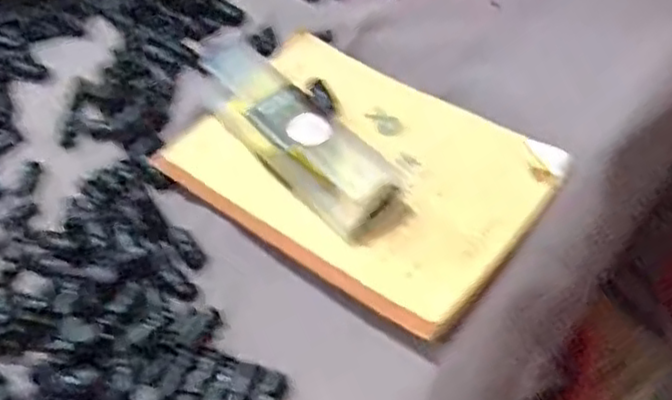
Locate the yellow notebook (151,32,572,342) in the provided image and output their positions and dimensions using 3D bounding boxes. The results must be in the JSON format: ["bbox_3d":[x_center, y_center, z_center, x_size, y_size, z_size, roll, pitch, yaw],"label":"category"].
[{"bbox_3d":[0.011,-0.022,0.424,0.211,0.018,0.140,31,60,26],"label":"yellow notebook"}]

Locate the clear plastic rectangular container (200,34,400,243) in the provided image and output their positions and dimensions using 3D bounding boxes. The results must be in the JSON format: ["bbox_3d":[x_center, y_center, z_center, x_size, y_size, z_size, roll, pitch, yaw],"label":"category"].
[{"bbox_3d":[-0.028,-0.041,0.425,0.047,0.036,0.159,-34,56,-21],"label":"clear plastic rectangular container"}]

